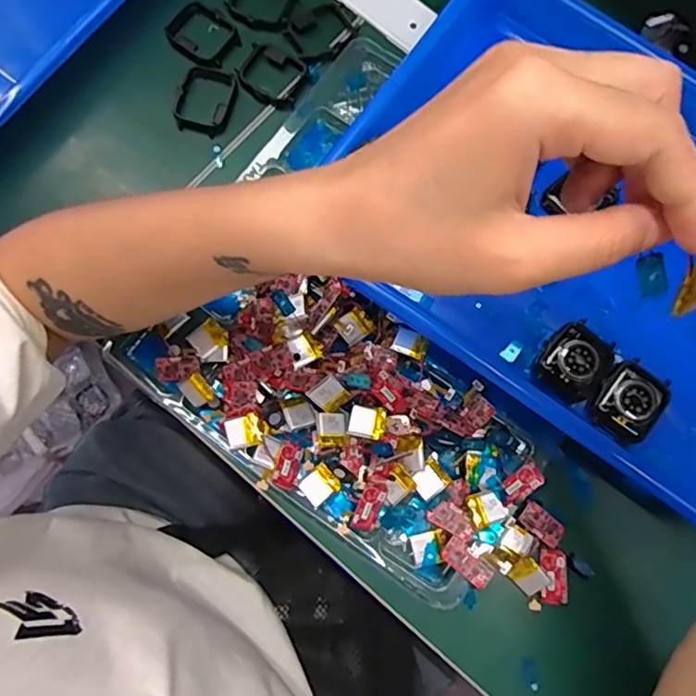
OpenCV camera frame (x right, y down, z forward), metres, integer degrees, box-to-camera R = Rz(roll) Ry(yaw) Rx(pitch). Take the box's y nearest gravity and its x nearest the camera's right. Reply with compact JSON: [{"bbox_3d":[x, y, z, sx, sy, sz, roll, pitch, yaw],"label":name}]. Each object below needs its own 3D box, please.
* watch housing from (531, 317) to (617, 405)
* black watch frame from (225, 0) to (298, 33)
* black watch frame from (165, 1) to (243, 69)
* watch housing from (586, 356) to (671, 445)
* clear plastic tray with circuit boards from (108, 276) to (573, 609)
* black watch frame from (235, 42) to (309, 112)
[{"bbox_3d":[0.136,0.008,0.337,0.037,0.011,0.046,42,80,5],"label":"watch housing"},{"bbox_3d":[-0.063,-0.245,0.398,0.048,0.010,0.035,21,78,1],"label":"black watch frame"},{"bbox_3d":[-0.100,-0.221,0.390,0.047,0.011,0.037,36,79,4],"label":"black watch frame"},{"bbox_3d":[0.168,0.031,0.332,0.038,0.010,0.046,41,80,5],"label":"watch housing"},{"bbox_3d":[0.009,0.042,0.324,0.280,0.034,0.122,36,79,4],"label":"clear plastic tray with circuit boards"},{"bbox_3d":[-0.051,-0.189,0.389,0.047,0.007,0.041,31,79,3],"label":"black watch frame"}]

